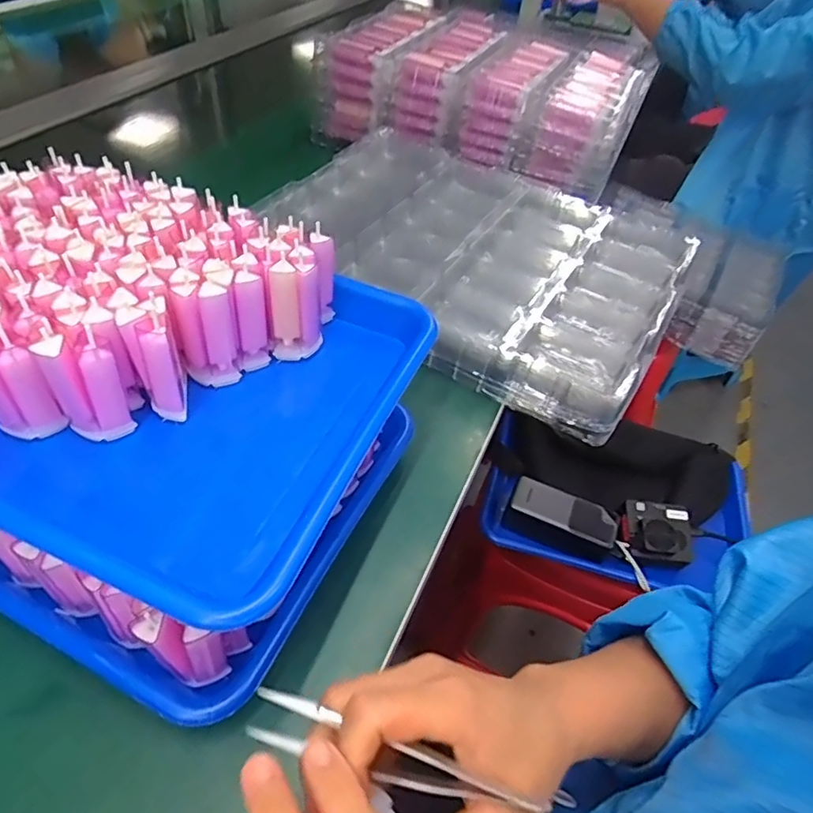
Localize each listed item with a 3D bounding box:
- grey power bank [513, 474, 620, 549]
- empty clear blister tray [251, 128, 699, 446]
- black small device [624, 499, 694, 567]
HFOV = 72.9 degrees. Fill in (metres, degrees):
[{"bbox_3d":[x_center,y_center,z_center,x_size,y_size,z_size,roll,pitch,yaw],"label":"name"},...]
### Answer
[{"bbox_3d":[0.190,0.126,0.660,0.123,0.014,0.046,24,50,16],"label":"grey power bank"},{"bbox_3d":[0.069,-0.172,0.572,0.409,0.052,0.301,29,52,20],"label":"empty clear blister tray"},{"bbox_3d":[0.306,0.150,0.660,0.079,0.025,0.076,3,48,-3],"label":"black small device"}]

